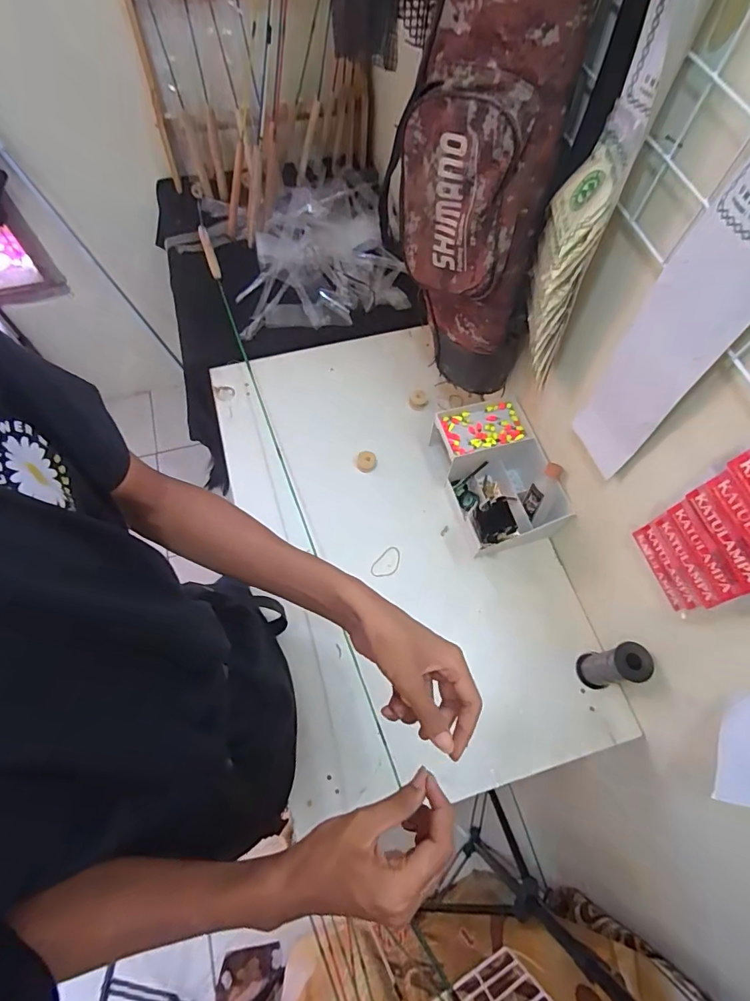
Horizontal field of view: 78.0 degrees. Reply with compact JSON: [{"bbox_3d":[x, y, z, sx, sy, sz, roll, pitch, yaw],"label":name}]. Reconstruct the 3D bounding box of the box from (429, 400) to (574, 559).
[{"bbox_3d":[0.206,-0.041,0.774,0.165,0.108,0.237,-11,66,-7],"label":"box"}]

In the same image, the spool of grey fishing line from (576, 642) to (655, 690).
[{"bbox_3d":[0.329,0.229,0.639,0.051,0.120,0.051,-10,65,-6],"label":"spool of grey fishing line"}]

